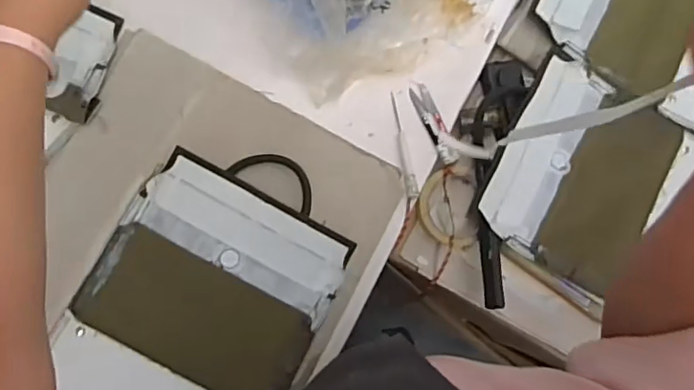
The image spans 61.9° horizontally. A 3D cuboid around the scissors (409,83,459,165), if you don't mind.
[{"bbox_3d":[0.107,-0.086,0.702,0.024,0.009,0.102,-25,87,-10],"label":"scissors"}]

